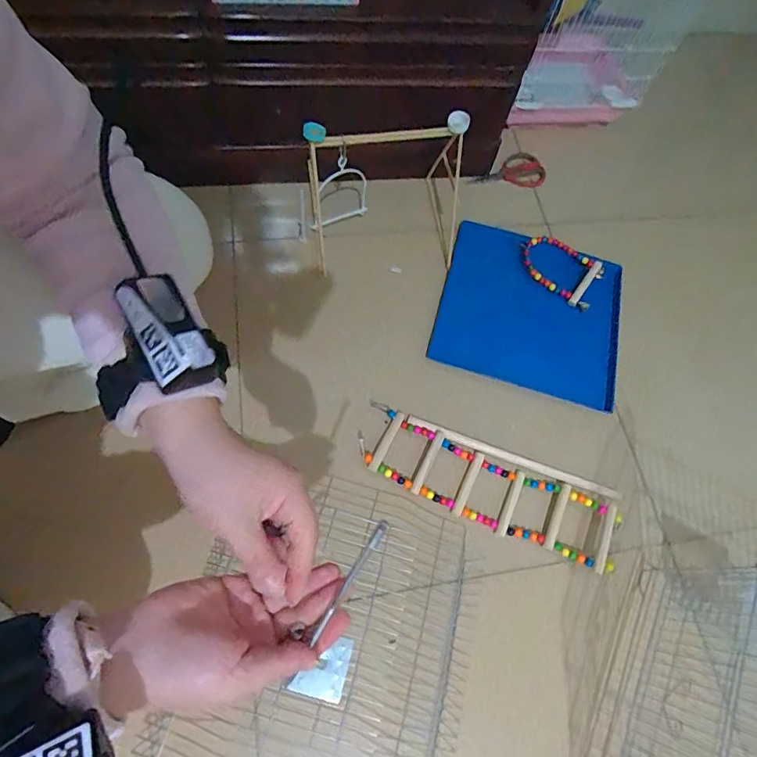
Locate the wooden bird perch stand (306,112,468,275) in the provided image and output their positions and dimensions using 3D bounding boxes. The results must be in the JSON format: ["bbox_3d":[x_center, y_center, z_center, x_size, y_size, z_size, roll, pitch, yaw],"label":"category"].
[{"bbox_3d":[0.017,-0.326,0.755,0.265,0.218,0.192,-5,68,-7],"label":"wooden bird perch stand"}]

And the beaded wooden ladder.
[{"bbox_3d":[0.151,0.156,0.668,0.379,0.022,0.102,23,64,7],"label":"beaded wooden ladder"}]

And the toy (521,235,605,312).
[{"bbox_3d":[0.330,-0.202,0.842,0.153,0.026,0.107,32,66,11],"label":"toy"}]

